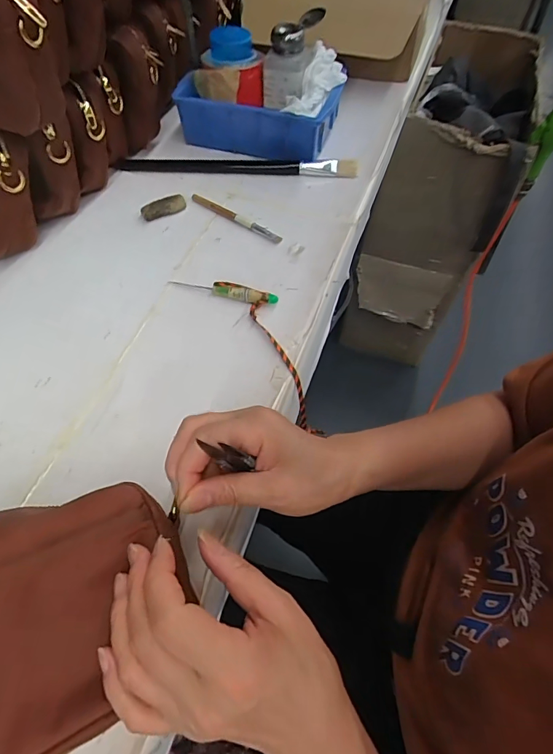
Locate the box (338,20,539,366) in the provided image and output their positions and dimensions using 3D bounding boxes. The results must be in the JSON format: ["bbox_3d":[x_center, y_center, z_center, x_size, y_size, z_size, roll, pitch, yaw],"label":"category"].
[{"bbox_3d":[0.394,-0.401,1.071,0.230,0.638,0.479,21,61,11],"label":"box"}]

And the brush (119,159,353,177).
[{"bbox_3d":[-0.051,-0.266,0.532,0.300,0.013,0.018,3,60,0],"label":"brush"}]

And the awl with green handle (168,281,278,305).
[{"bbox_3d":[-0.054,-0.090,0.429,0.112,0.012,0.016,17,61,8],"label":"awl with green handle"}]

